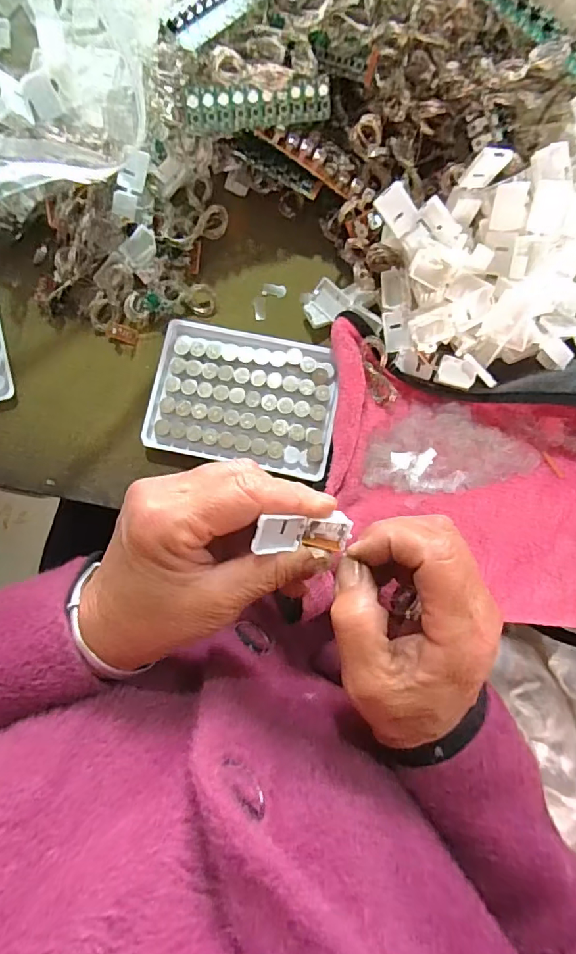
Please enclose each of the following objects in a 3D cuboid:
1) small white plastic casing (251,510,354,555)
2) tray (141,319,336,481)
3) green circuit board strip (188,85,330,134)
[{"bbox_3d":[0.006,0.028,0.250,0.054,0.014,0.019,1,87,-33],"label":"small white plastic casing"},{"bbox_3d":[-0.031,-0.056,0.350,0.128,0.011,0.093,12,88,5],"label":"tray"},{"bbox_3d":[-0.018,-0.228,0.310,0.092,0.006,0.021,-14,122,-16],"label":"green circuit board strip"}]

